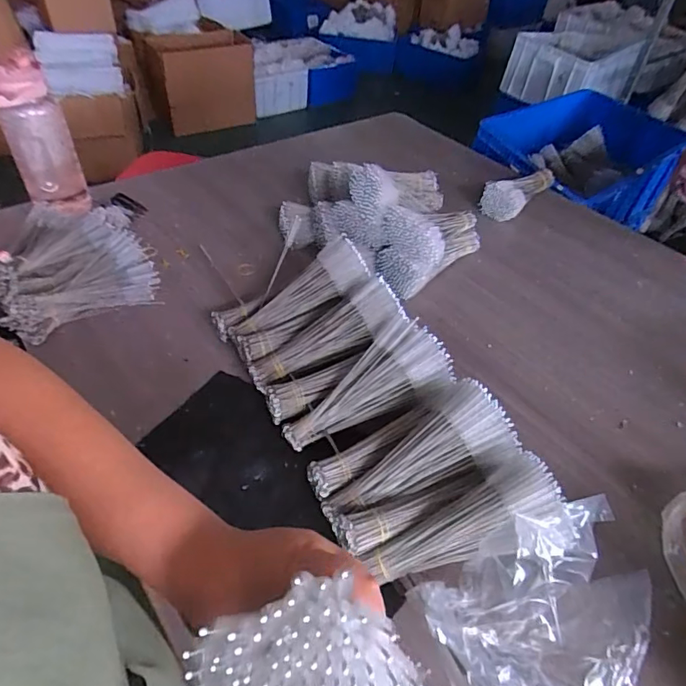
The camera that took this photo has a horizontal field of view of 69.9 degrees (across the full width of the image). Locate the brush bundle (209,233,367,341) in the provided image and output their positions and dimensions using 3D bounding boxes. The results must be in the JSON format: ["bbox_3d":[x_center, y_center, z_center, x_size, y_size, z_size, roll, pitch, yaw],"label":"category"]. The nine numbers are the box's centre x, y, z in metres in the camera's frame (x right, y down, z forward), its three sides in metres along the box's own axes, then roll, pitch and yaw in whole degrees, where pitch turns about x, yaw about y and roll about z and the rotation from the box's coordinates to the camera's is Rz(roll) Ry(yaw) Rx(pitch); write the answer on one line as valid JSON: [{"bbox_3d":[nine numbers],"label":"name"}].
[{"bbox_3d":[-0.086,-0.077,0.774,0.258,0.040,0.093,-26,48,8],"label":"brush bundle"}]

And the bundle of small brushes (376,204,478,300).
[{"bbox_3d":[0.177,-0.209,0.944,0.113,0.133,0.260,33,51,24],"label":"bundle of small brushes"}]

